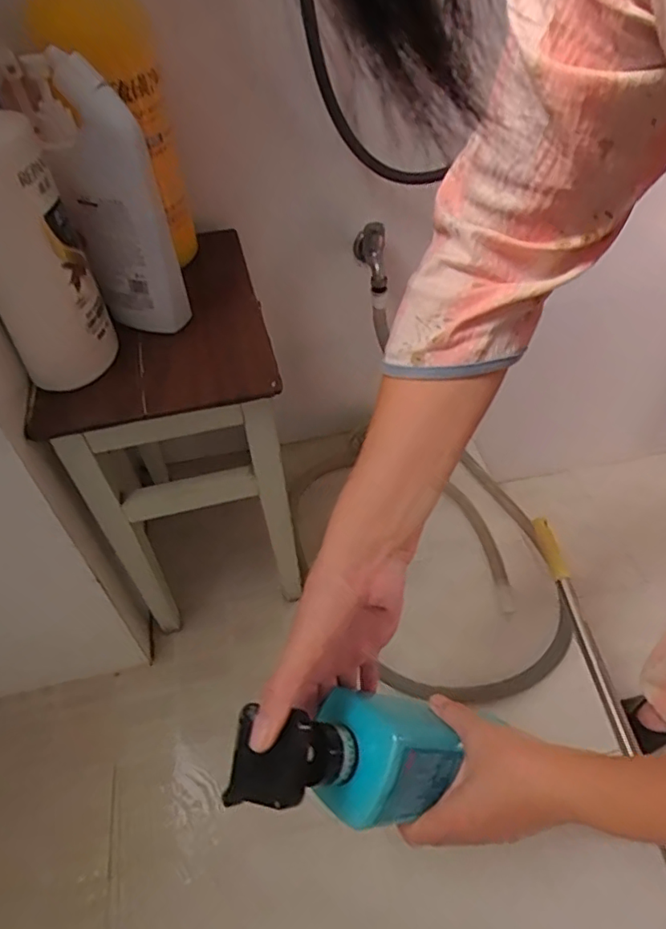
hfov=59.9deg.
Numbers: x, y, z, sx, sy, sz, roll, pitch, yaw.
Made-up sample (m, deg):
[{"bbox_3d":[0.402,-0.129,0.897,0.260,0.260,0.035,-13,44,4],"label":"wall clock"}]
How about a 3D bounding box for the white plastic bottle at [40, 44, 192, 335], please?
[{"bbox_3d":[-0.192,-0.229,0.521,0.076,0.217,0.077,-14,48,-10],"label":"white plastic bottle"}]

